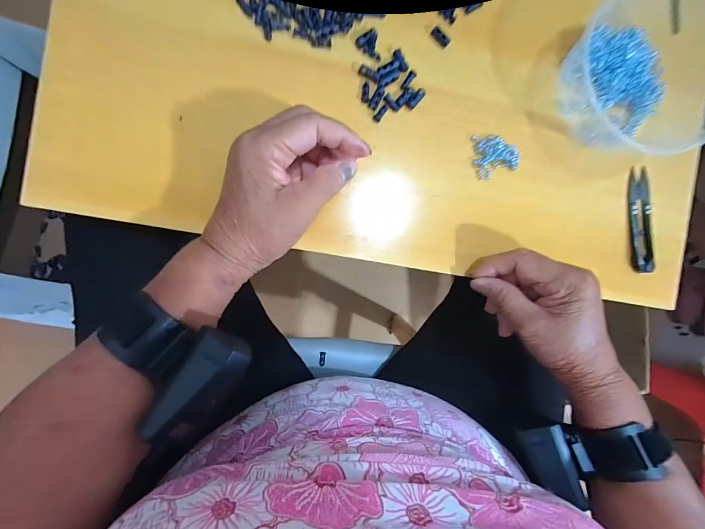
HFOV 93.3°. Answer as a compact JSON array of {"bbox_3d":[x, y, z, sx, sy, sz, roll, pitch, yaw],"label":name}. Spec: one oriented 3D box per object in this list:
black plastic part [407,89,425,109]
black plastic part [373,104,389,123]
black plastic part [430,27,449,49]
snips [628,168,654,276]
[{"bbox_3d":[0.056,-0.146,0.293,0.008,0.004,0.019,41,85,-7],"label":"black plastic part"},{"bbox_3d":[0.025,-0.133,0.291,0.007,0.004,0.016,33,86,-8],"label":"black plastic part"},{"bbox_3d":[0.079,-0.203,0.297,0.018,0.005,0.007,44,84,-7],"label":"black plastic part"},{"bbox_3d":[0.288,-0.045,0.331,0.023,0.013,0.103,-2,91,-9],"label":"snips"}]

